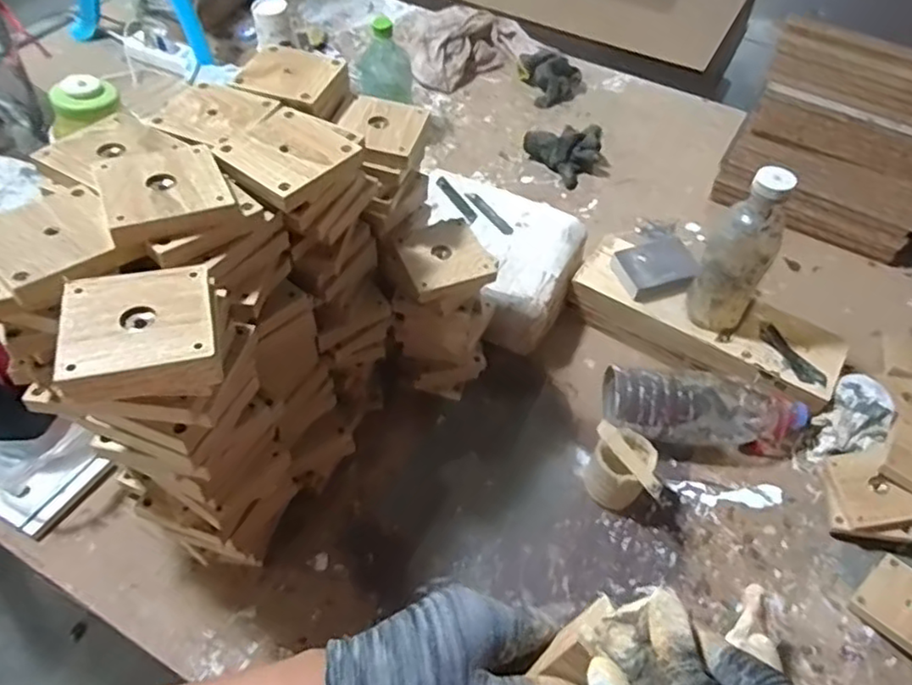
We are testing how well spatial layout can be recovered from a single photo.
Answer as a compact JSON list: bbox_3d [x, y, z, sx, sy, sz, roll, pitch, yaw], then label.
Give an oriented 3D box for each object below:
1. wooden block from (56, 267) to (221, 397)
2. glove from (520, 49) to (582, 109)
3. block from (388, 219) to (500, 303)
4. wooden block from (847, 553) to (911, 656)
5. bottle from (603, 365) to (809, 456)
[{"bbox_3d":[-0.186,-0.009,0.382,0.081,0.029,0.075,-12,54,-12],"label":"wooden block"},{"bbox_3d":[0.183,-0.504,1.202,0.100,0.068,0.122,-10,54,-11],"label":"glove"},{"bbox_3d":[-0.014,-0.082,0.634,0.085,0.025,0.079,-24,58,-20],"label":"block"},{"bbox_3d":[0.465,0.271,0.659,0.083,0.018,0.084,-31,40,-21],"label":"wooden block"},{"bbox_3d":[0.298,0.085,0.765,0.239,0.089,0.086,7,53,2],"label":"bottle"}]

